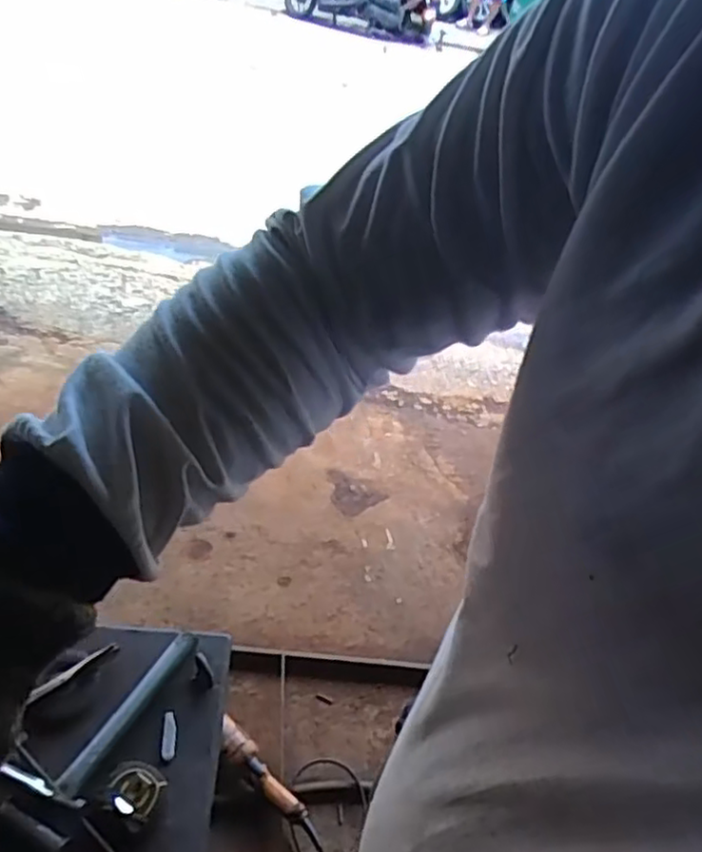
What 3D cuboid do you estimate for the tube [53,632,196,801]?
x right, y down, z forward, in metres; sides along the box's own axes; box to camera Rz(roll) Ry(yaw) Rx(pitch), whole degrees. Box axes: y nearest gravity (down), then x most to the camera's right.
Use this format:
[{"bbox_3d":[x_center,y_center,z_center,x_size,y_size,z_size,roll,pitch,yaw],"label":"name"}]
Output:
[{"bbox_3d":[-0.230,0.294,0.693,0.022,0.024,0.191,26,41,16],"label":"tube"}]

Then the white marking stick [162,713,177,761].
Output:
[{"bbox_3d":[-0.190,0.324,0.698,0.014,0.004,0.047,1,46,-10],"label":"white marking stick"}]

